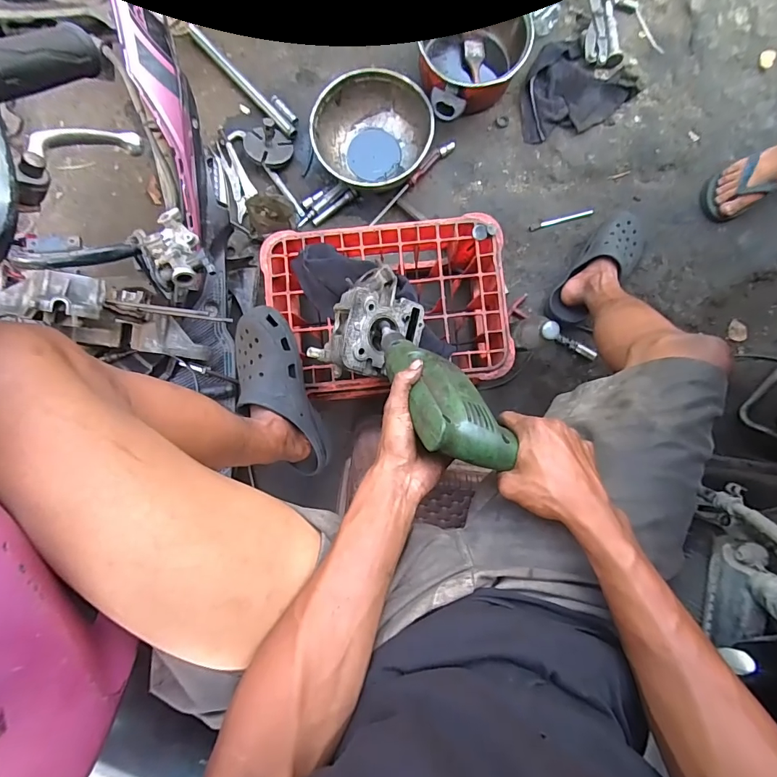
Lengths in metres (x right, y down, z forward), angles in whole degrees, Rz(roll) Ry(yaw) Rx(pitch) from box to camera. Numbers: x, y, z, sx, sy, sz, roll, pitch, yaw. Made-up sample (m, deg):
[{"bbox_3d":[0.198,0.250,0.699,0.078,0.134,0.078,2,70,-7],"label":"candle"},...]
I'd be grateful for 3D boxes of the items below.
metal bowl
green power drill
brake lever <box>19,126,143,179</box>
[{"bbox_3d":[-0.032,-0.558,0.931,0.247,0.090,0.230,0,88,0],"label":"metal bowl"},{"bbox_3d":[0.042,-0.009,0.458,0.071,0.236,0.061,-30,133,-1],"label":"green power drill"},{"bbox_3d":[-0.227,-0.175,0.311,0.028,0.129,0.022,5,127,0],"label":"brake lever"}]

